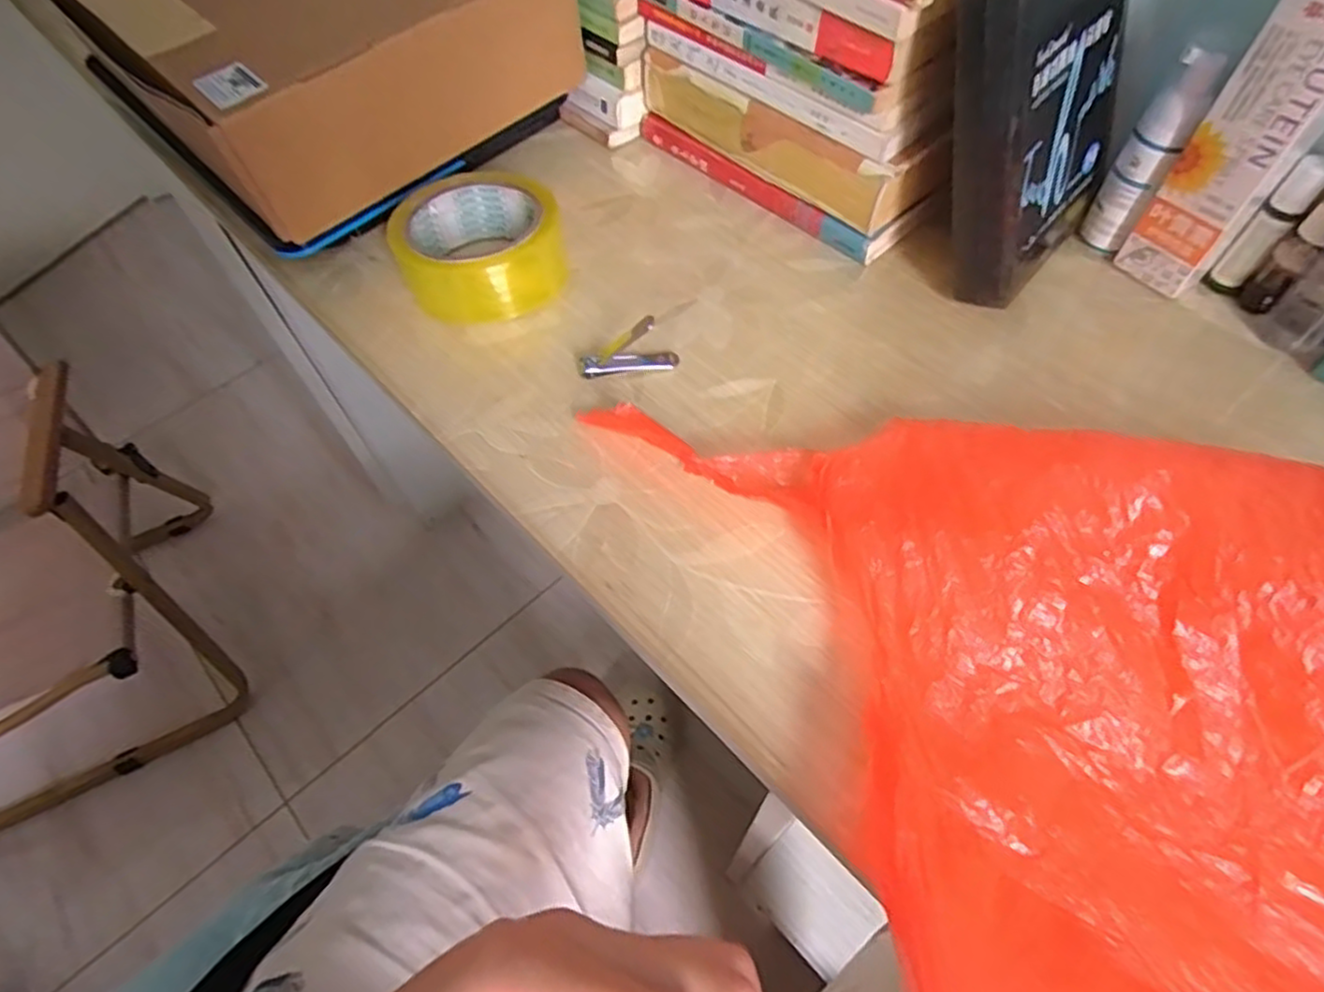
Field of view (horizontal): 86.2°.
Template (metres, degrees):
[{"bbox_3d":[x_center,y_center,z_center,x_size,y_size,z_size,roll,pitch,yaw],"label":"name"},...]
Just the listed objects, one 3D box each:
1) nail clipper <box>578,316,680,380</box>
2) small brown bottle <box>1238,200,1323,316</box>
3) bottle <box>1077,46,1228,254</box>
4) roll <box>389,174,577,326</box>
[{"bbox_3d":[-0.020,-0.089,0.416,0.059,0.039,0.012,-5,58,-1],"label":"nail clipper"},{"bbox_3d":[0.364,-0.141,0.401,0.017,0.087,0.021,-39,64,-21],"label":"small brown bottle"},{"bbox_3d":[0.287,-0.199,0.420,0.027,0.113,0.022,22,61,15],"label":"bottle"},{"bbox_3d":[-0.121,-0.162,0.459,0.096,0.052,0.096,-1,58,1],"label":"roll"}]

